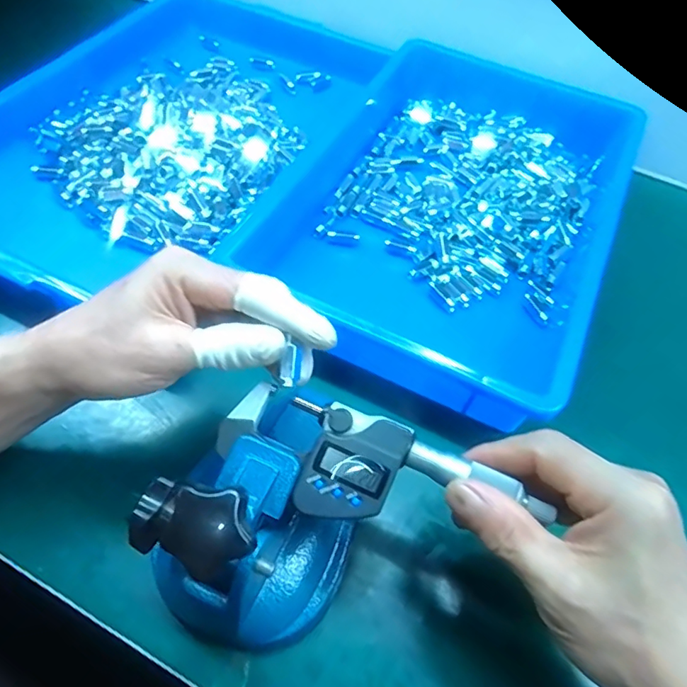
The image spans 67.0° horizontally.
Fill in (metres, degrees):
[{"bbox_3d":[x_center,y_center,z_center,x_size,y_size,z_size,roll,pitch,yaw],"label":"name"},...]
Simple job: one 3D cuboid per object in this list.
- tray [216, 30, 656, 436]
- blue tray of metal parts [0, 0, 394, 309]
[{"bbox_3d":[0.106,-0.132,0.467,0.254,0.068,0.352,25,58,11],"label":"tray"},{"bbox_3d":[-0.154,-0.224,0.490,0.284,0.053,0.446,25,58,11],"label":"blue tray of metal parts"}]

